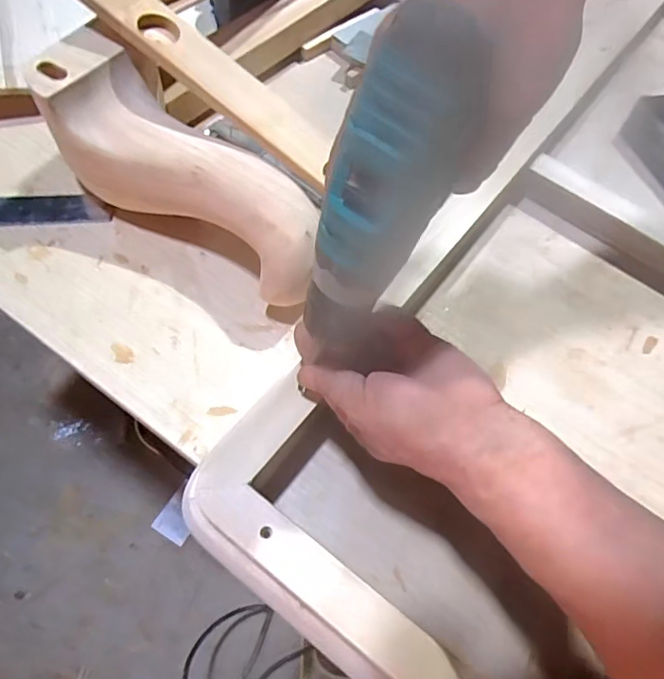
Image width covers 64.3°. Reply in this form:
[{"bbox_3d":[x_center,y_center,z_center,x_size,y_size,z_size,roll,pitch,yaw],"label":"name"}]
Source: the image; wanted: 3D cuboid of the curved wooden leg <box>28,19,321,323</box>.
[{"bbox_3d":[-0.134,-0.140,0.478,0.300,0.111,0.097,36,65,12],"label":"curved wooden leg"}]

